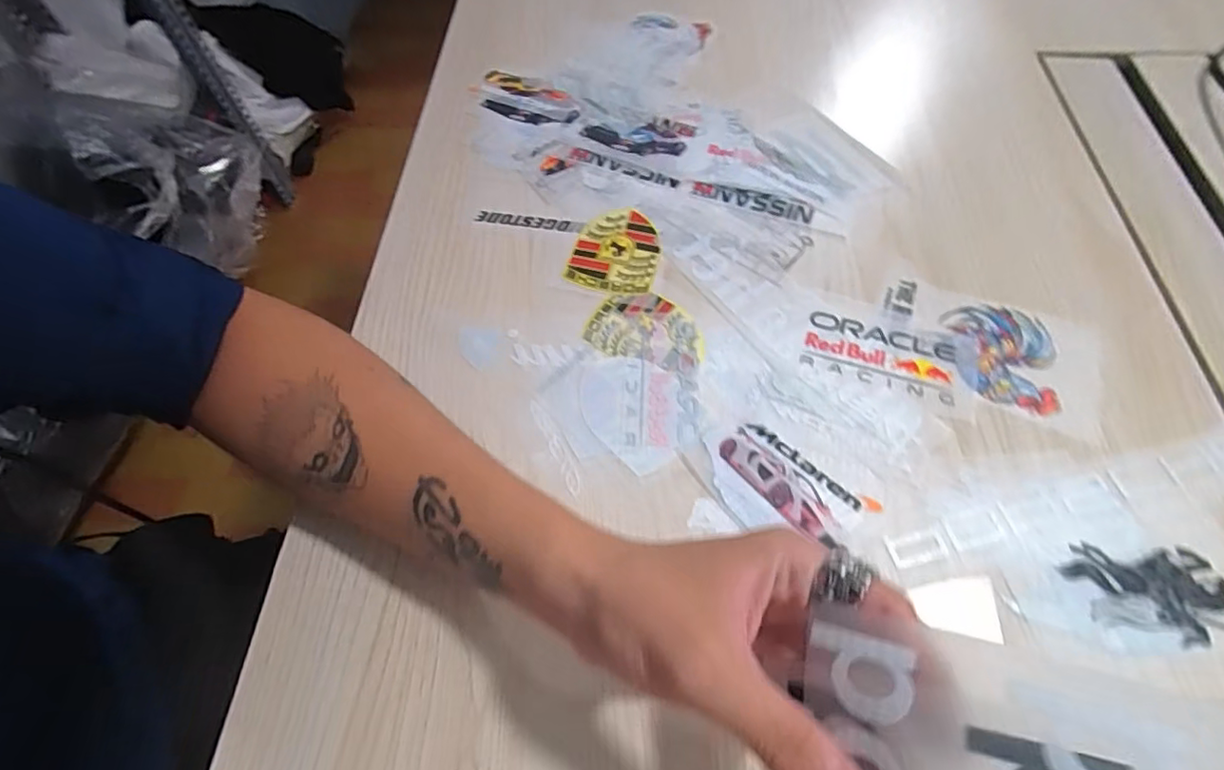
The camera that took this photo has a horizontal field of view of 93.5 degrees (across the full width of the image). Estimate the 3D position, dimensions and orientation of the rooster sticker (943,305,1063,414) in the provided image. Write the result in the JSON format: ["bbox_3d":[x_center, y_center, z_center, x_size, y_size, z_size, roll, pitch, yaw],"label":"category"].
[{"bbox_3d":[0.239,-0.021,0.354,0.063,0.004,0.073,15,62,10],"label":"rooster sticker"}]

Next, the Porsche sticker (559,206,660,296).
[{"bbox_3d":[0.004,-0.094,0.399,0.059,0.004,0.071,14,62,9],"label":"Porsche sticker"}]

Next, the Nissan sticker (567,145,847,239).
[{"bbox_3d":[0.066,-0.147,0.425,0.209,0.004,0.025,19,63,12],"label":"Nissan sticker"}]

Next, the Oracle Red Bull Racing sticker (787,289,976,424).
[{"bbox_3d":[0.164,-0.022,0.354,0.111,0.004,0.067,16,62,10],"label":"Oracle Red Bull Racing sticker"}]

